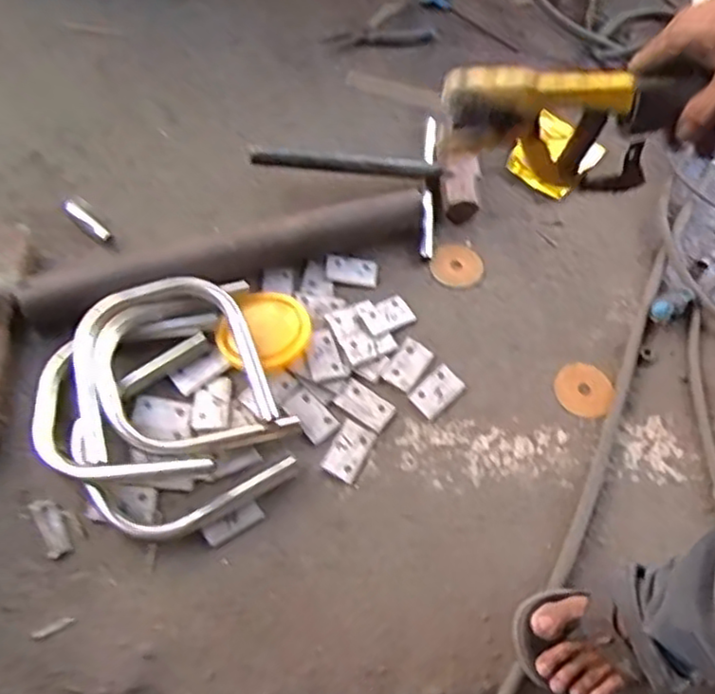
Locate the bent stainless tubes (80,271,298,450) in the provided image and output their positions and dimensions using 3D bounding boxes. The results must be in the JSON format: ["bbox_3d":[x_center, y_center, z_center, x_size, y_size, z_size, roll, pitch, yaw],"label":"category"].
[{"bbox_3d":[-0.213,0.017,0.813,0.194,0.046,0.244,-22,63,-16],"label":"bent stainless tubes"}]

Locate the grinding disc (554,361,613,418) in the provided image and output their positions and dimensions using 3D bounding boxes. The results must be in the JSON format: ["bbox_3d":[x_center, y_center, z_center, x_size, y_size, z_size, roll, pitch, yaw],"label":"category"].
[{"bbox_3d":[0.291,0.053,0.887,0.069,0.010,0.078,16,60,6],"label":"grinding disc"}]

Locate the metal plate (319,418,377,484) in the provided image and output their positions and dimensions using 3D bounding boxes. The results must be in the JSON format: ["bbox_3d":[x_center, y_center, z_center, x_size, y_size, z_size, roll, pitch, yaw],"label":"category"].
[{"bbox_3d":[-0.011,0.122,0.823,0.043,0.006,0.068,27,61,12],"label":"metal plate"}]

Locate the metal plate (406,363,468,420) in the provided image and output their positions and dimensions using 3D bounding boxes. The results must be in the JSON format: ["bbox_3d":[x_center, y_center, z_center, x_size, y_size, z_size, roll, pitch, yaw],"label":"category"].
[{"bbox_3d":[0.100,0.056,0.866,0.042,0.007,0.068,42,74,17],"label":"metal plate"}]

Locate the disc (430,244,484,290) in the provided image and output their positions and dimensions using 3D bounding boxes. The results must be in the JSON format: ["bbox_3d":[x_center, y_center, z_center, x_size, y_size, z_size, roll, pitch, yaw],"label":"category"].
[{"bbox_3d":[0.140,-0.116,0.971,0.072,0.007,0.077,2,59,-3],"label":"disc"}]

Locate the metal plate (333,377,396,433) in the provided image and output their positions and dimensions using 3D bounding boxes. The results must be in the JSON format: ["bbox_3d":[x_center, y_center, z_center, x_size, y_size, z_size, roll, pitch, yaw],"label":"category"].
[{"bbox_3d":[0.009,0.071,0.854,0.070,0.005,0.045,34,67,10],"label":"metal plate"}]

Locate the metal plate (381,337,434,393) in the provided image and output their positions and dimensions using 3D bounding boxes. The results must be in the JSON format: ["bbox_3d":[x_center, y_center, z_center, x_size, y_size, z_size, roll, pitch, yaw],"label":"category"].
[{"bbox_3d":[0.064,0.023,0.881,0.041,0.004,0.065,35,76,3],"label":"metal plate"}]

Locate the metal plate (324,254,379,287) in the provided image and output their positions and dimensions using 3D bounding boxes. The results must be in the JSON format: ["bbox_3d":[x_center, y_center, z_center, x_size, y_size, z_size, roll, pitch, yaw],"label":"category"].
[{"bbox_3d":[-0.009,-0.106,0.944,0.071,0.004,0.042,8,70,-7],"label":"metal plate"}]

